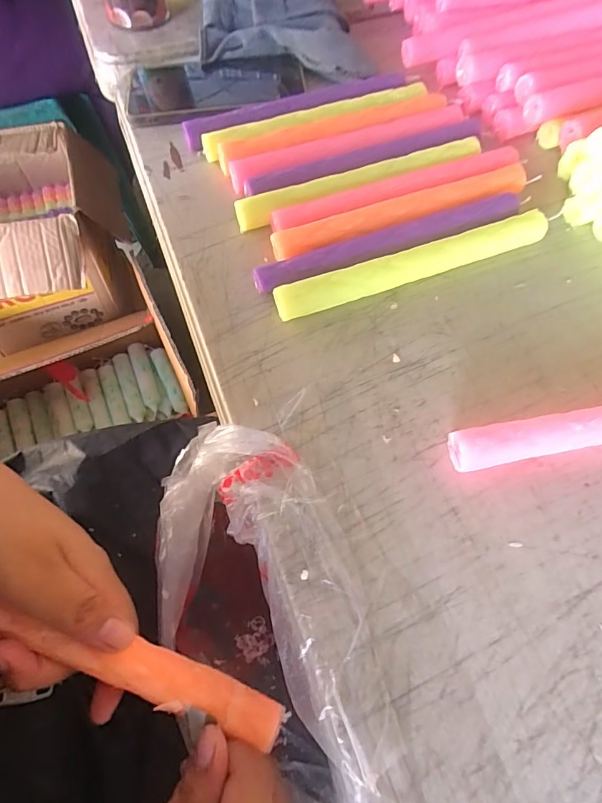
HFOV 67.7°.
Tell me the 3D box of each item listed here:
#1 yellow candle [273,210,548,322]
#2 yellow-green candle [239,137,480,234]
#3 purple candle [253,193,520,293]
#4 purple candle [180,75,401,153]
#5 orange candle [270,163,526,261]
[{"bbox_3d":[0.077,-0.093,0.304,0.196,0.021,0.016,-20,64,-8],"label":"yellow candle"},{"bbox_3d":[0.046,-0.165,0.340,0.195,0.020,0.017,-19,64,-7],"label":"yellow-green candle"},{"bbox_3d":[0.063,-0.108,0.311,0.195,0.021,0.020,-19,64,-7],"label":"purple candle"},{"bbox_3d":[-0.002,-0.248,0.383,0.196,0.024,0.016,-19,64,-7],"label":"purple candle"},{"bbox_3d":[0.075,-0.133,0.323,0.195,0.021,0.024,-19,64,-7],"label":"orange candle"}]

